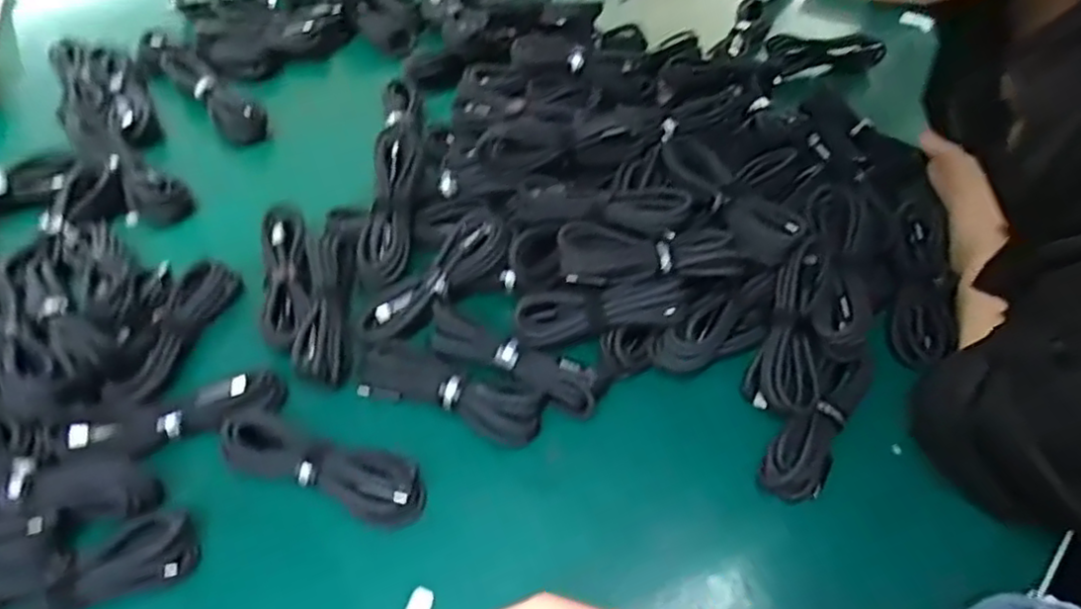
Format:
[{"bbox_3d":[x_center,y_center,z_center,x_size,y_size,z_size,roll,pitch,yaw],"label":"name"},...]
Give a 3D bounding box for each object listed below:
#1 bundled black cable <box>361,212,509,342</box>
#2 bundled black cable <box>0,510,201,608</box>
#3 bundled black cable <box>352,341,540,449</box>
[{"bbox_3d":[-0.067,-0.018,0.412,0.108,0.016,0.036,-41,64,-12],"label":"bundled black cable"},{"bbox_3d":[-0.220,0.129,0.305,0.106,0.018,0.032,-21,57,-19],"label":"bundled black cable"},{"bbox_3d":[-0.051,0.051,0.382,0.105,0.022,0.031,19,54,10],"label":"bundled black cable"}]

